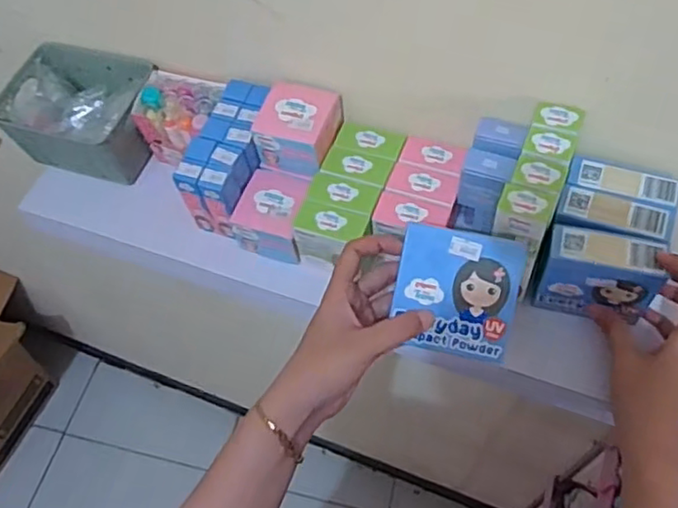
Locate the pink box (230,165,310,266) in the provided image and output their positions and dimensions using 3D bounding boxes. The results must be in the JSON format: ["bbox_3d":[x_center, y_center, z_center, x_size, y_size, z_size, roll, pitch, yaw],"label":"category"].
[{"bbox_3d":[-0.060,-0.038,0.591,0.060,0.046,0.071,12,59,8],"label":"pink box"}]

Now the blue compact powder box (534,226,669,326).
[{"bbox_3d":[0.200,0.018,0.501,0.084,0.077,0.030,14,59,9],"label":"blue compact powder box"}]

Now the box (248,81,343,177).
[{"bbox_3d":[-0.037,-0.112,0.581,0.065,0.050,0.065,19,60,12],"label":"box"}]

